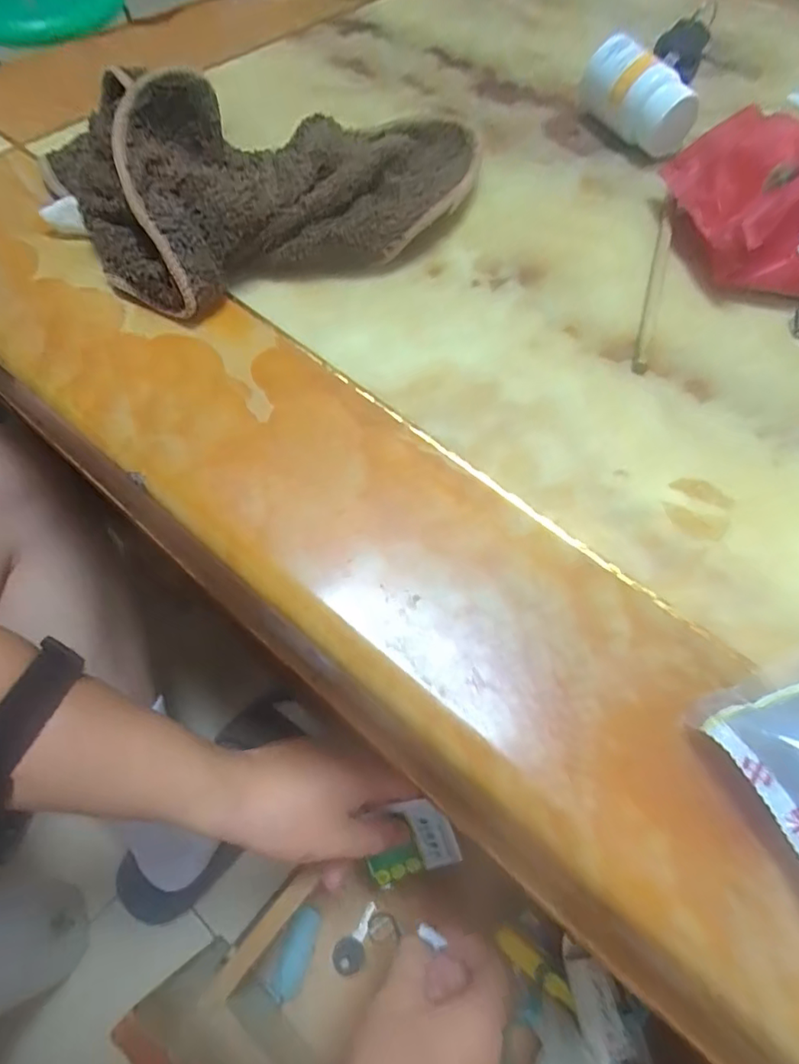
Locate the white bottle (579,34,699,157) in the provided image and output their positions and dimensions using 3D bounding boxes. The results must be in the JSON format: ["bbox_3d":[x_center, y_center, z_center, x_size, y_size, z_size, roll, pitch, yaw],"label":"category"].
[{"bbox_3d":[0.148,-0.279,0.355,0.033,0.044,0.081,-26,67,-16],"label":"white bottle"}]

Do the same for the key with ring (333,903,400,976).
[{"bbox_3d":[-0.025,0.301,0.403,0.029,0.007,0.050,40,67,16],"label":"key with ring"}]

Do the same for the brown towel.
[{"bbox_3d":[-0.056,-0.193,0.289,0.220,0.049,0.137,-21,65,-14],"label":"brown towel"}]

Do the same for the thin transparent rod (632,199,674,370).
[{"bbox_3d":[0.140,-0.141,0.303,0.007,0.004,0.149,18,62,6],"label":"thin transparent rod"}]

